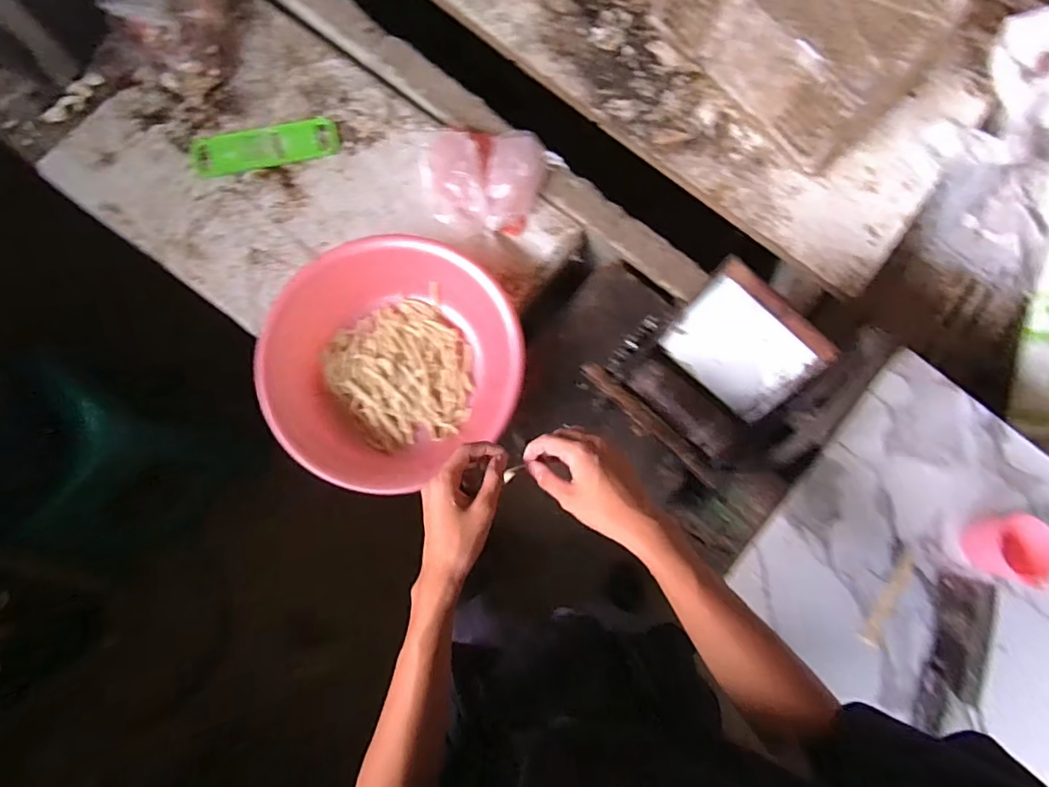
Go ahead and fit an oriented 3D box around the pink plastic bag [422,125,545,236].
[{"bbox_3d":[-0.077,-0.410,0.995,0.218,0.071,0.192,9,83,2],"label":"pink plastic bag"}]

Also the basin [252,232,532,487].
[{"bbox_3d":[-0.223,-0.054,0.907,0.394,0.144,0.392,0,82,0],"label":"basin"}]

